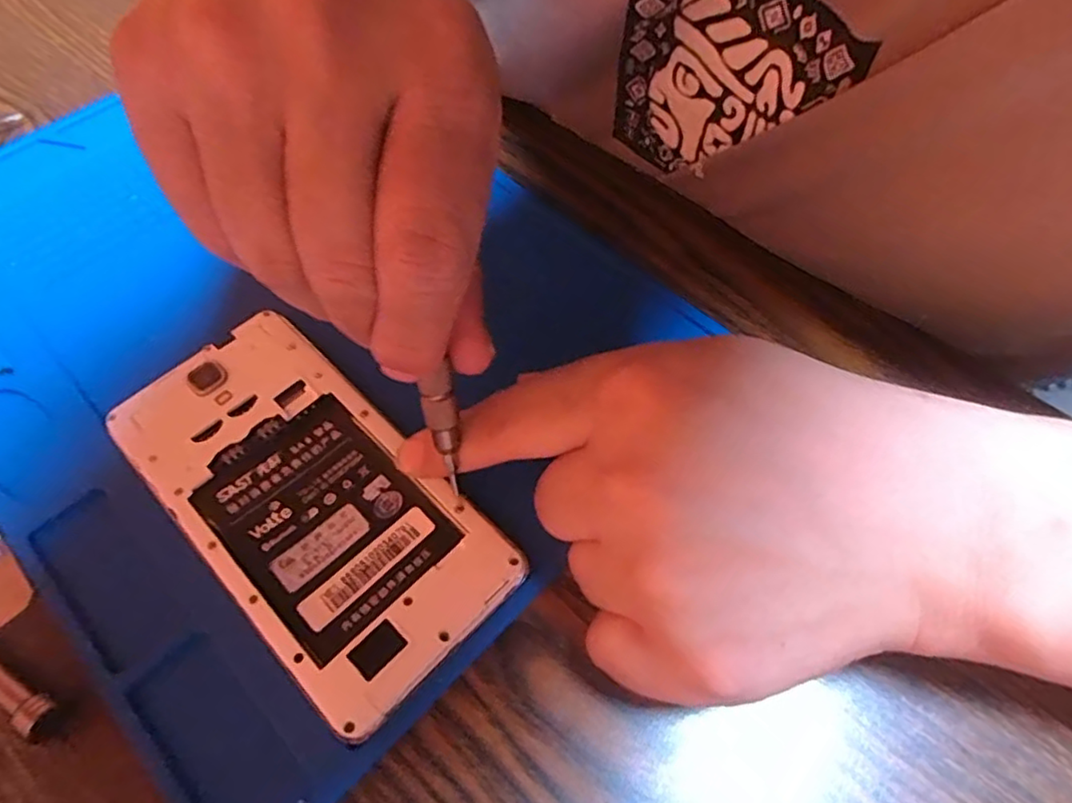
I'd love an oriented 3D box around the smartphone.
[{"bbox_3d":[-0.075,0.029,0.205,0.068,0.005,0.139,-40,68,-21],"label":"smartphone"}]

